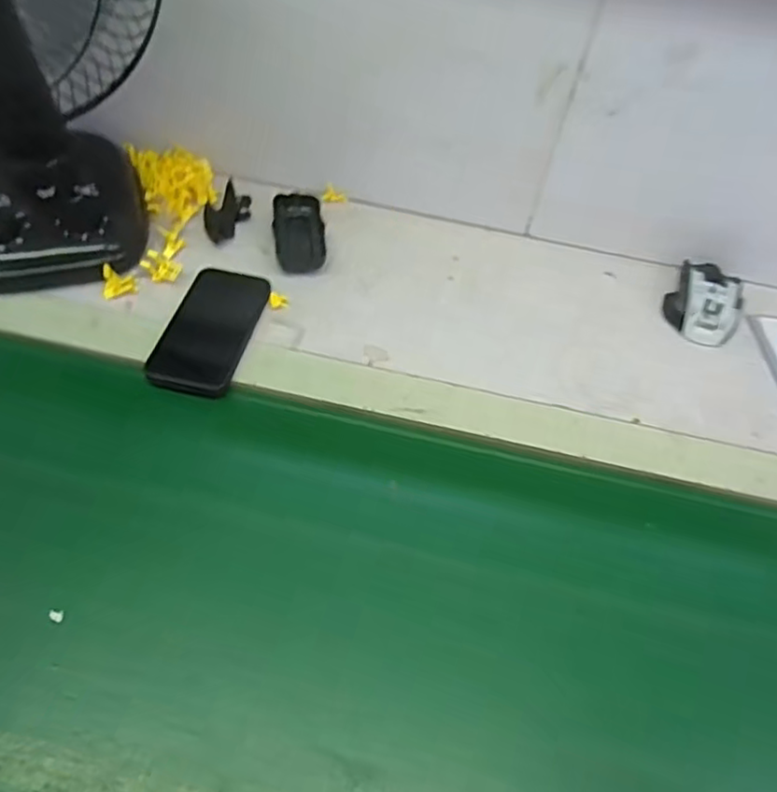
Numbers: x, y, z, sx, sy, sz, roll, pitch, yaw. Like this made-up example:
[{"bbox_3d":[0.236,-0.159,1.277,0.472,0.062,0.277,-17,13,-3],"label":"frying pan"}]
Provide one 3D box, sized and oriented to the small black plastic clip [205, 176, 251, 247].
[{"bbox_3d":[-0.174,-0.199,0.686,0.048,0.015,0.089,-5,53,-10],"label":"small black plastic clip"}]

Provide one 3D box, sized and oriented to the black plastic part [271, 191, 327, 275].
[{"bbox_3d":[-0.094,-0.173,0.673,0.052,0.026,0.100,-2,53,-7],"label":"black plastic part"}]

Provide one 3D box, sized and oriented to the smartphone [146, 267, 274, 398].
[{"bbox_3d":[-0.166,-0.066,0.594,0.075,0.009,0.144,12,52,4],"label":"smartphone"}]

